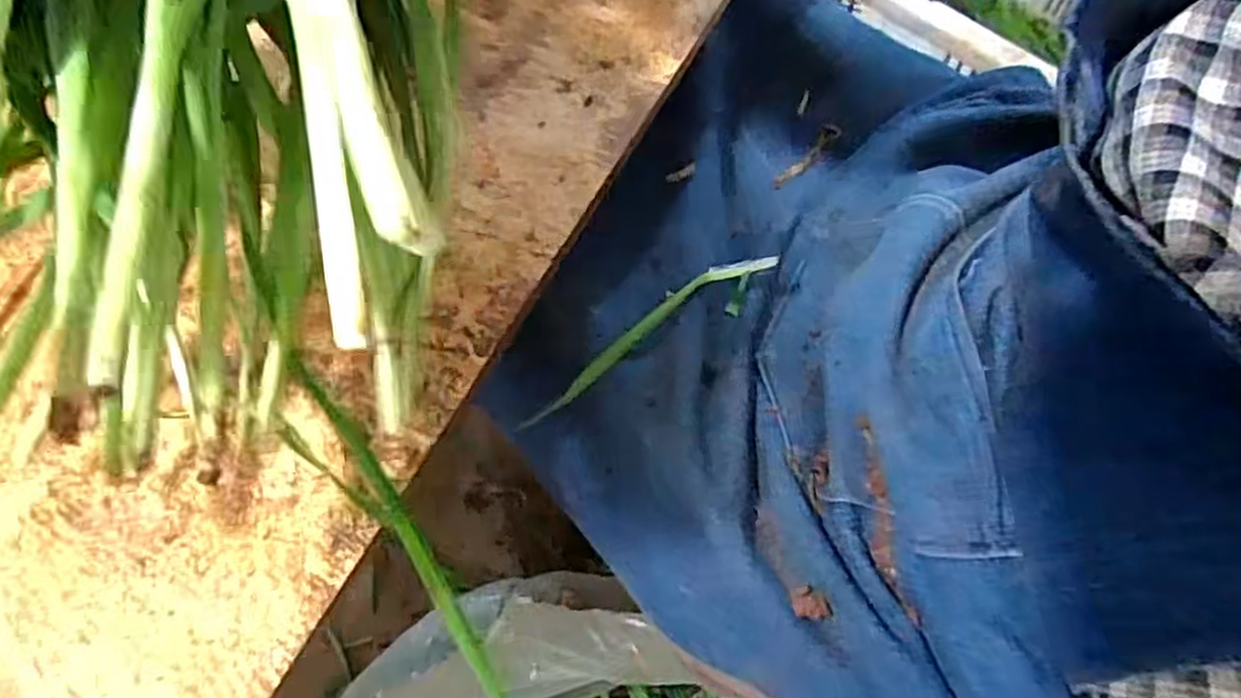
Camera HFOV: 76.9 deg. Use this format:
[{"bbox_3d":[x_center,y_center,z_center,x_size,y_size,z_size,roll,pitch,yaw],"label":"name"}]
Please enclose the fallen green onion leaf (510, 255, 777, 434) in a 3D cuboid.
[{"bbox_3d":[0.015,-0.008,0.387,0.150,0.011,0.026,-34,69,-13],"label":"fallen green onion leaf"}]

